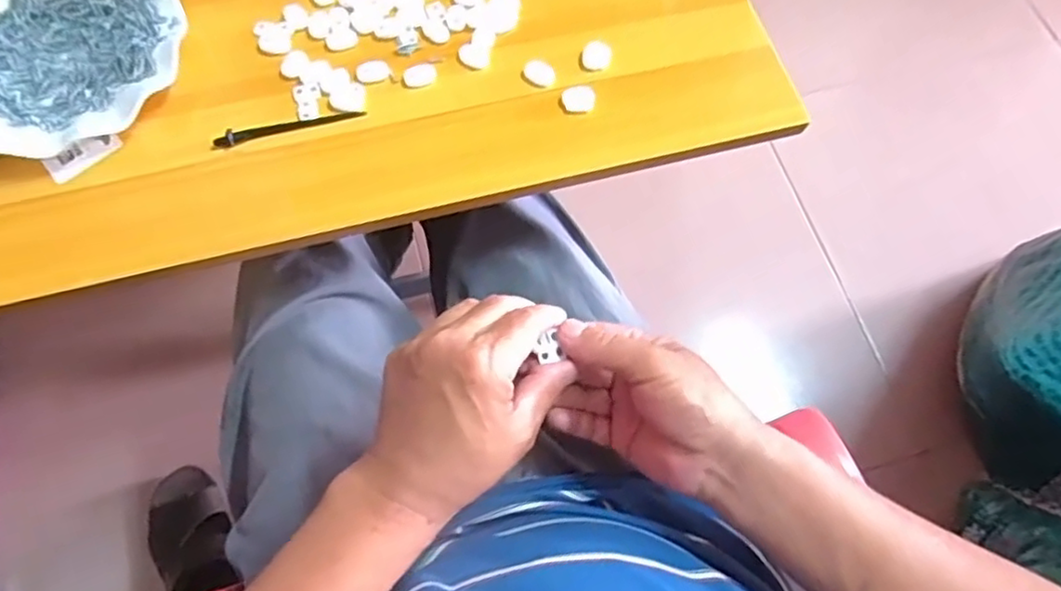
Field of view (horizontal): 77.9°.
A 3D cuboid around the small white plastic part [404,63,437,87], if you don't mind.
[{"bbox_3d":[-0.082,-0.164,0.489,0.024,0.006,0.016,-23,70,-11],"label":"small white plastic part"}]

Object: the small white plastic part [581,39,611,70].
[{"bbox_3d":[0.051,-0.183,0.499,0.021,0.012,0.018,11,68,3],"label":"small white plastic part"}]

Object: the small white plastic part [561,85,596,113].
[{"bbox_3d":[0.035,-0.143,0.478,0.024,0.014,0.013,0,68,-2],"label":"small white plastic part"}]

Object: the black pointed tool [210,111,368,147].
[{"bbox_3d":[-0.173,-0.122,0.472,0.103,0.010,0.007,-17,69,-8],"label":"black pointed tool"}]

